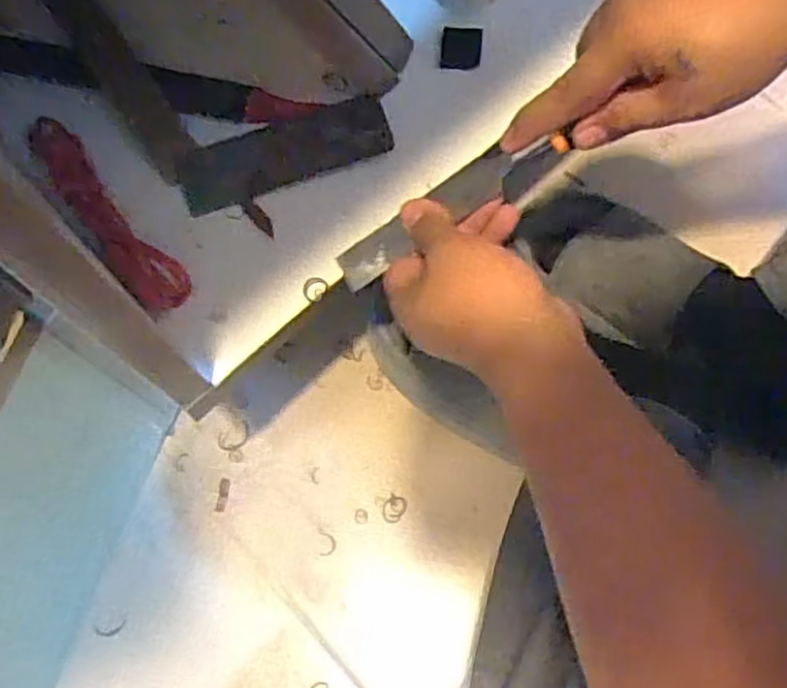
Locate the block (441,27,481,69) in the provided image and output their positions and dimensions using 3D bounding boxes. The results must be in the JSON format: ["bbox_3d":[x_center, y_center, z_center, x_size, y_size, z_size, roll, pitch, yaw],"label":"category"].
[{"bbox_3d":[0.046,-0.201,0.493,0.026,0.010,0.026,5,72,4],"label":"block"}]

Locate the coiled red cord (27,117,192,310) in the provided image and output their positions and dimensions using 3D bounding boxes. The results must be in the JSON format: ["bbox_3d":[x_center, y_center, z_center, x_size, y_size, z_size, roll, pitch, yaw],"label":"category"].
[{"bbox_3d":[-0.178,-0.082,0.446,0.031,0.022,0.157,-39,74,-10],"label":"coiled red cord"}]

